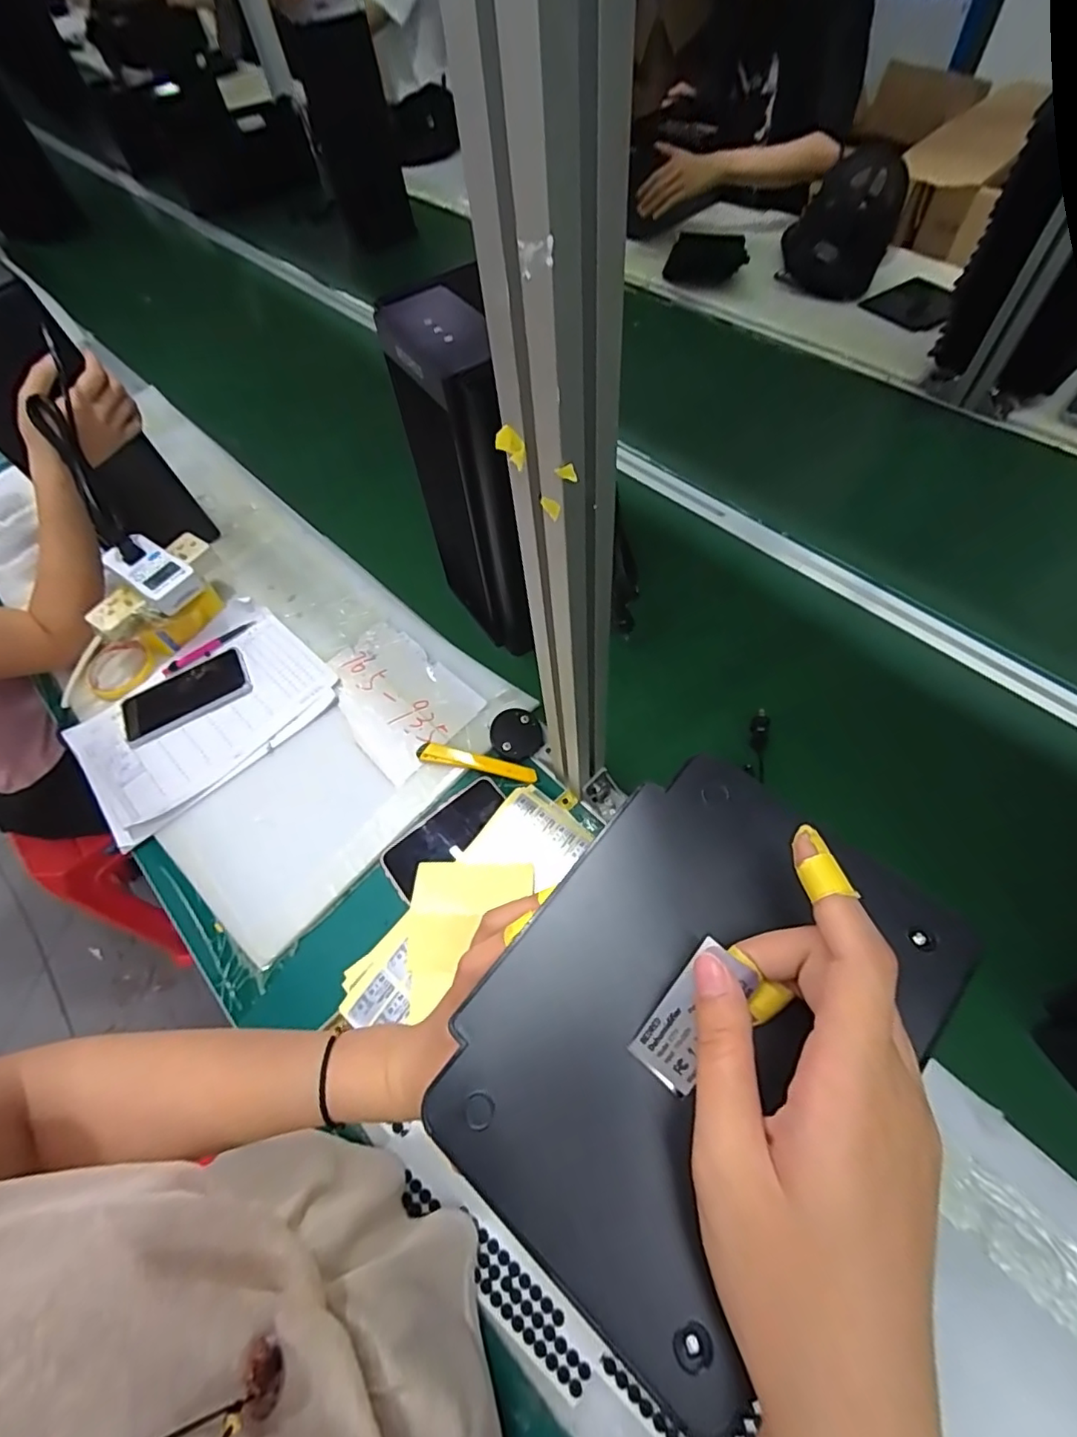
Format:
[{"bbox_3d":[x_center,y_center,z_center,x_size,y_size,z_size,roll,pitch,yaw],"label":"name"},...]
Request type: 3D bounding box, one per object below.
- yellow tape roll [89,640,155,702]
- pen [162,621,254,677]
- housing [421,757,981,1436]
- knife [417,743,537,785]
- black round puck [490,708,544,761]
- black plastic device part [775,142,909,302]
[{"bbox_3d":[-0.566,-0.063,0.778,0.084,0.015,0.095,-36,64,-14],"label":"yellow tape roll"},{"bbox_3d":[-0.447,-0.097,0.779,0.131,0.006,0.018,-34,64,-14],"label":"pen"},{"bbox_3d":[0.059,0.114,0.221,0.137,0.017,0.191,35,68,21],"label":"housing"},{"bbox_3d":[-0.071,0.049,0.656,0.136,0.013,0.024,10,62,11],"label":"knife"},{"bbox_3d":[-0.025,0.019,0.667,0.059,0.007,0.061,4,72,-12],"label":"black round puck"},{"bbox_3d":[0.568,-0.931,1.065,0.192,0.138,0.263,16,64,14],"label":"black plastic device part"}]

